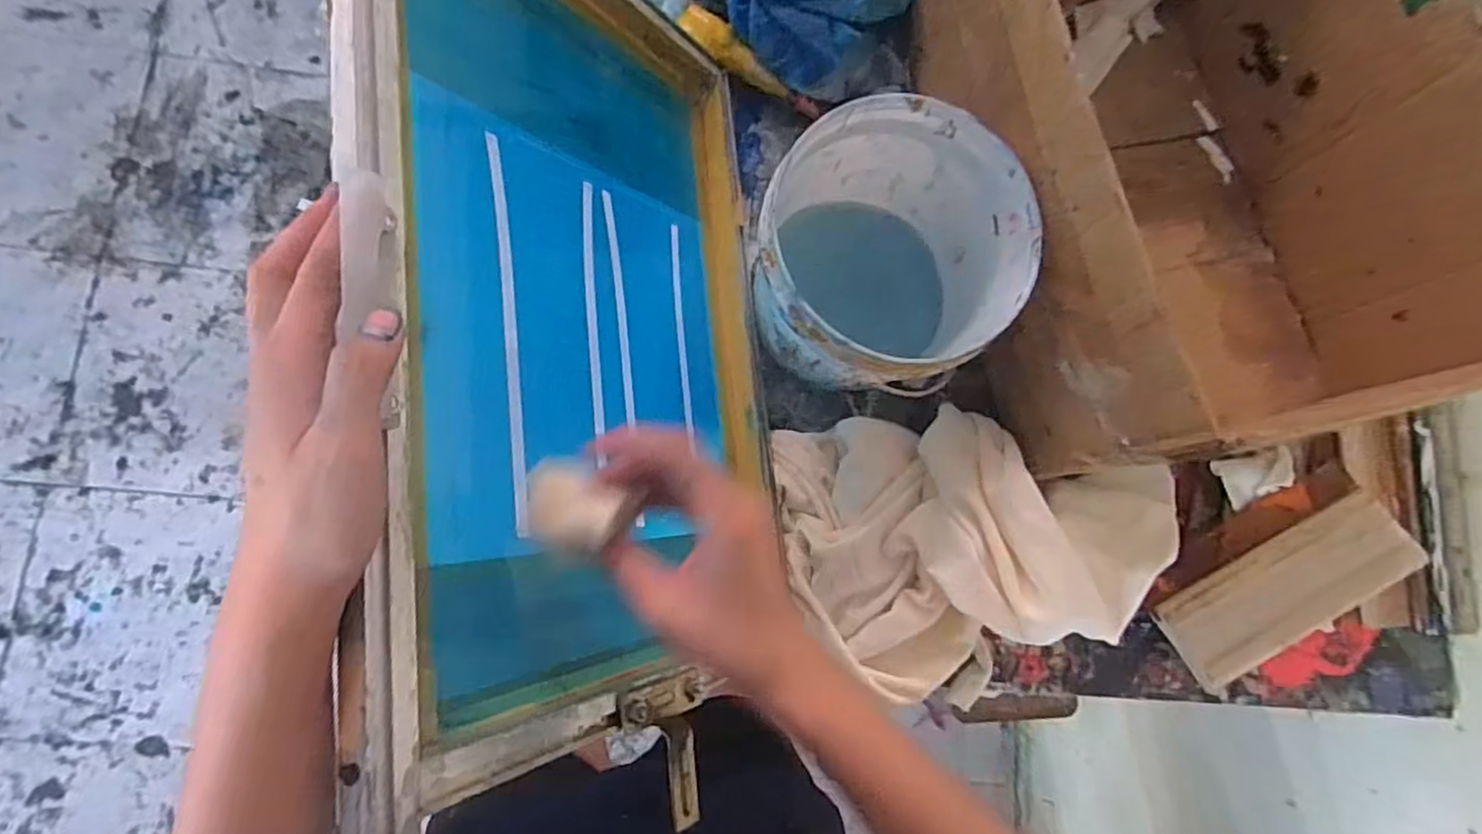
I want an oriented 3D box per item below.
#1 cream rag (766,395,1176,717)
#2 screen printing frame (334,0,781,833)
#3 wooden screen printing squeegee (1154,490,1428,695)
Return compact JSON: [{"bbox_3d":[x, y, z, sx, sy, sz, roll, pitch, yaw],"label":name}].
[{"bbox_3d":[0.241,0.127,0.623,0.392,0.121,0.249,1,82,-6],"label":"cream rag"},{"bbox_3d":[-0.107,-0.088,0.517,0.056,0.405,0.611,-13,77,30],"label":"screen printing frame"},{"bbox_3d":[0.542,0.174,0.677,0.244,0.024,0.107,-32,95,0],"label":"wooden screen printing squeegee"}]

